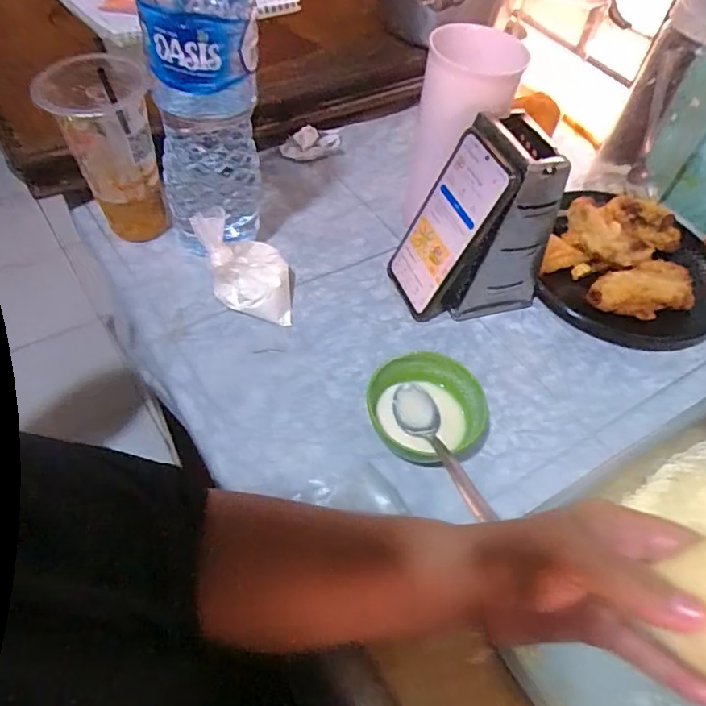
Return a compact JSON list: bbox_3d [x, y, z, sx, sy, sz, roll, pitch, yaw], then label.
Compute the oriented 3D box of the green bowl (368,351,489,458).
[{"bbox_3d":[0.056,0.048,0.462,0.087,0.049,0.088,3,53,-4],"label":"green bowl"}]

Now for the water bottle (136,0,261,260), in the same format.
[{"bbox_3d":[-0.126,-0.217,0.479,0.089,0.287,0.094,-3,53,-8],"label":"water bottle"}]

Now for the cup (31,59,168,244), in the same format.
[{"bbox_3d":[-0.227,-0.182,0.531,0.083,0.156,0.090,-10,54,-13],"label":"cup"}]

